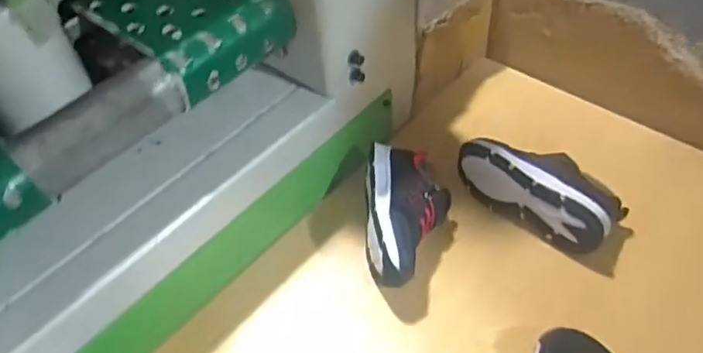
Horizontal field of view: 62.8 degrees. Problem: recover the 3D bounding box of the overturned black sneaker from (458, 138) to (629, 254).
[{"bbox_3d":[0.210,0.006,0.644,0.176,0.080,0.075,31,60,28],"label":"overturned black sneaker"}]

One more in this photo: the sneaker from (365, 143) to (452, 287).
[{"bbox_3d":[0.059,0.038,0.634,0.095,0.071,0.179,0,50,7],"label":"sneaker"}]

